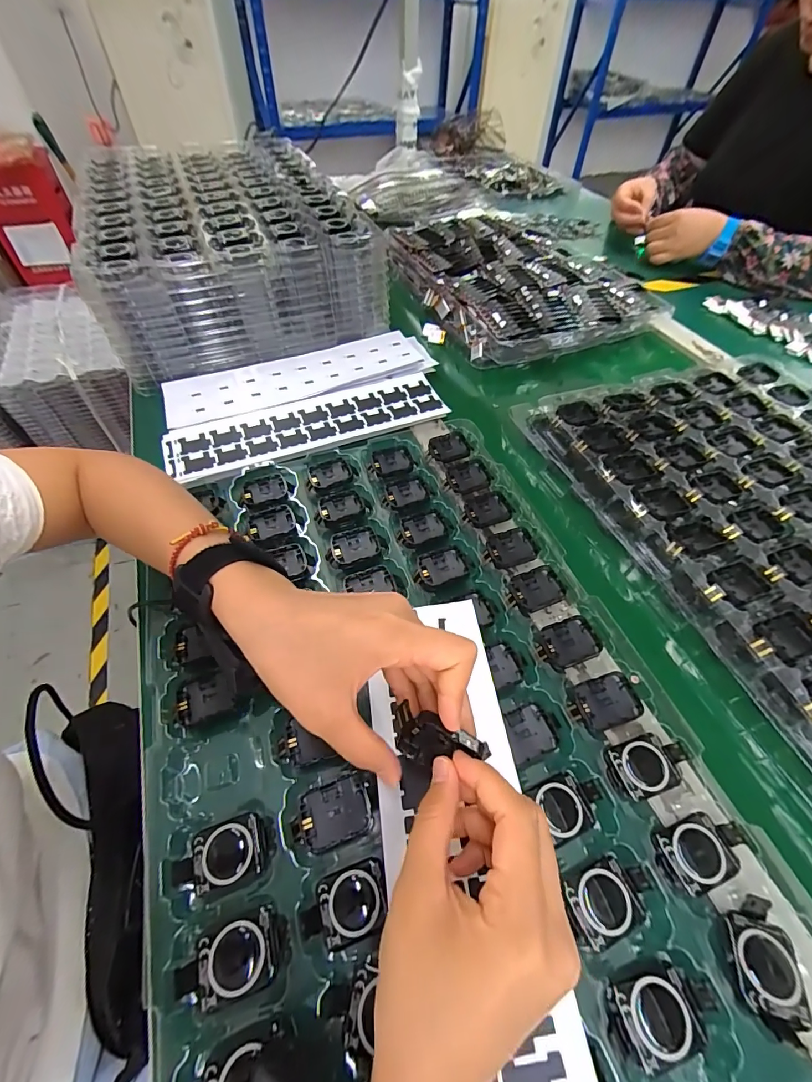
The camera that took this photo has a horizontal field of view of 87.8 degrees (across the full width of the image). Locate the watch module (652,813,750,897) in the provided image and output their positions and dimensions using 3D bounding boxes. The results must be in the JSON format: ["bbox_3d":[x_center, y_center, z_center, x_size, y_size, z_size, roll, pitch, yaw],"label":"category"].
[{"bbox_3d":[0.173,0.182,0.248,0.053,0.010,0.032,-17,55,-13],"label":"watch module"}]

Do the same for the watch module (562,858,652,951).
[{"bbox_3d":[0.113,0.201,0.236,0.049,0.008,0.032,-16,55,-13],"label":"watch module"}]

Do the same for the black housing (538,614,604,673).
[{"bbox_3d":[0.124,0.081,0.325,0.048,0.020,0.032,-16,55,-12],"label":"black housing"}]

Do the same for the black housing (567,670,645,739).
[{"bbox_3d":[0.138,0.114,0.293,0.047,0.006,0.035,-13,55,-11],"label":"black housing"}]

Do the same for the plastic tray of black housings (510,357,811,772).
[{"bbox_3d":[0.392,-0.011,0.389,0.371,0.040,0.488,-16,55,-13],"label":"plastic tray of black housings"}]

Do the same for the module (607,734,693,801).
[{"bbox_3d":[0.157,0.145,0.274,0.052,0.010,0.032,-12,54,-10],"label":"module"}]

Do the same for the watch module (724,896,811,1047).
[{"bbox_3d":[0.187,0.219,0.218,0.031,0.012,0.052,19,43,12],"label":"watch module"}]

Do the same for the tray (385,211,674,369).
[{"bbox_3d":[0.191,-0.427,0.701,0.335,0.058,0.383,-16,56,-12],"label":"tray"}]

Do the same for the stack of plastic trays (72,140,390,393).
[{"bbox_3d":[-0.263,-0.441,0.626,0.332,0.118,0.463,-18,56,-14],"label":"stack of plastic trays"}]

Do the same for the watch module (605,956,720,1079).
[{"bbox_3d":[0.126,0.236,0.211,0.055,0.011,0.033,-11,54,-9],"label":"watch module"}]

